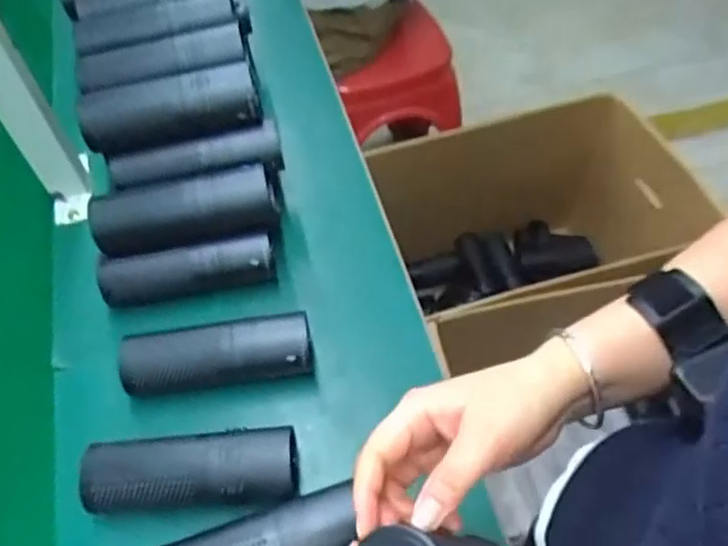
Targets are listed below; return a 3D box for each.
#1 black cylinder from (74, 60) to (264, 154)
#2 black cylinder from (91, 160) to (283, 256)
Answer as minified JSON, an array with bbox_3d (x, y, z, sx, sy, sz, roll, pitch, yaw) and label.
[{"bbox_3d":[-0.187,-0.158,0.630,0.168,0.052,0.050,-11,55,-2],"label":"black cylinder"},{"bbox_3d":[-0.167,-0.062,0.605,0.165,0.049,0.061,-11,55,-2],"label":"black cylinder"}]

